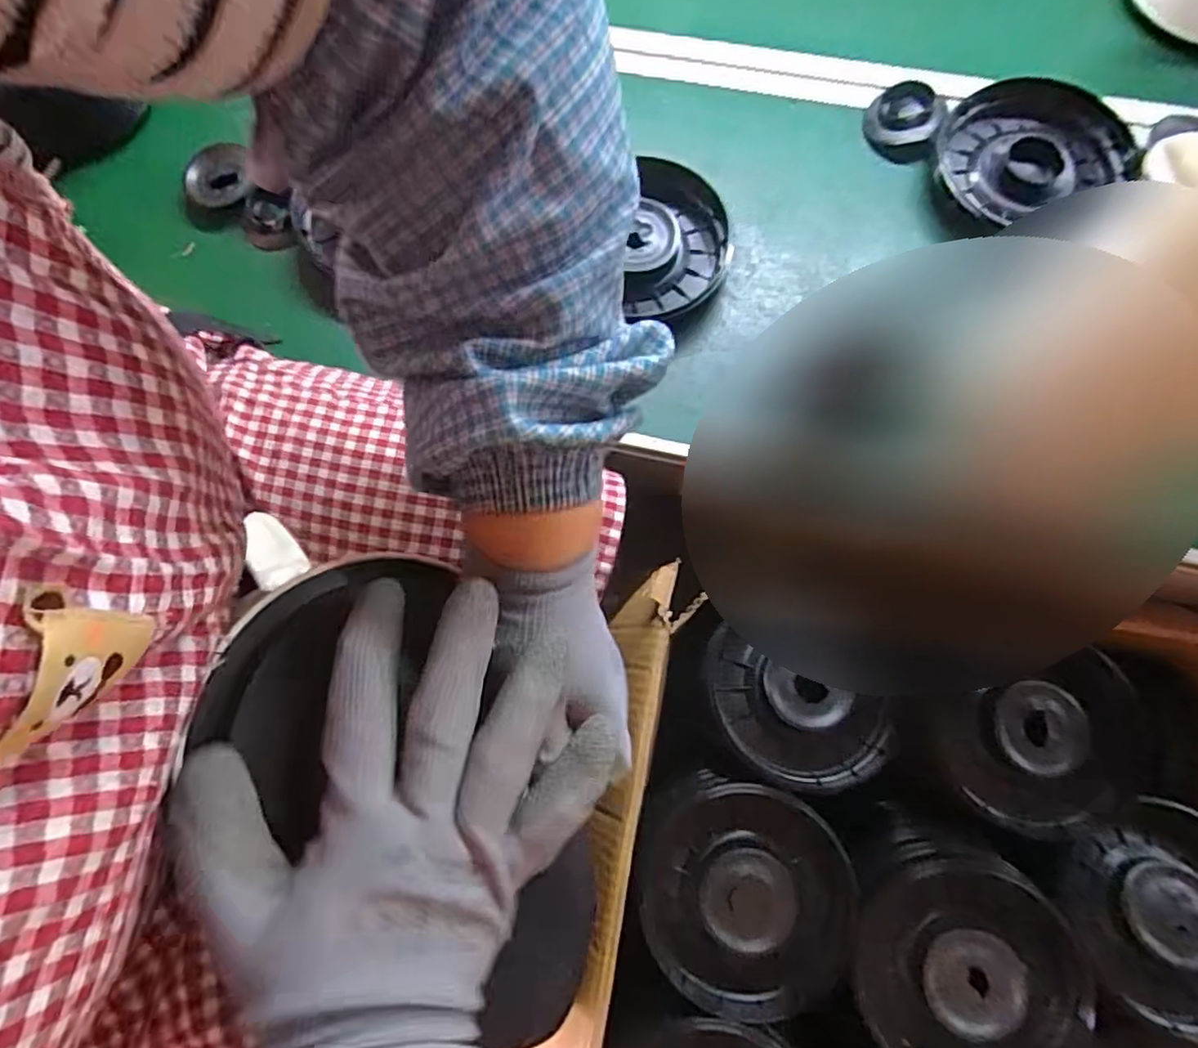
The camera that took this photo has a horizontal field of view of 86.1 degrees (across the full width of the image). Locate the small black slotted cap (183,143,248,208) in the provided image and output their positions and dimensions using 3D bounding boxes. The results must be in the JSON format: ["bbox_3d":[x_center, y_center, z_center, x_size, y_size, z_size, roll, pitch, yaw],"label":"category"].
[{"bbox_3d":[-0.292,-0.265,0.488,0.048,0.005,0.043,-1,95,3],"label":"small black slotted cap"}]

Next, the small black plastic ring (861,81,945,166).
[{"bbox_3d":[0.230,-0.304,0.489,0.053,0.024,0.057,0,73,1],"label":"small black plastic ring"}]

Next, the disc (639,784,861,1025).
[{"bbox_3d":[0.103,0.250,0.422,0.137,0.030,0.137,0,73,1],"label":"disc"}]

